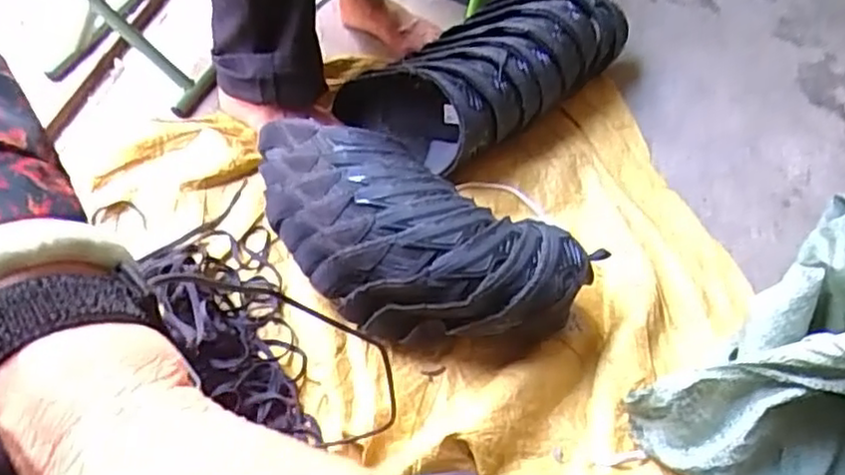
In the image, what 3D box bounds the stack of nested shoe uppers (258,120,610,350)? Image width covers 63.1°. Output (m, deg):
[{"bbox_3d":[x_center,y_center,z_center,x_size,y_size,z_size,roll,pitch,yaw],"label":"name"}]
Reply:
[{"bbox_3d":[-0.037,0.009,0.805,0.435,0.143,0.183,23,58,14],"label":"stack of nested shoe uppers"}]

